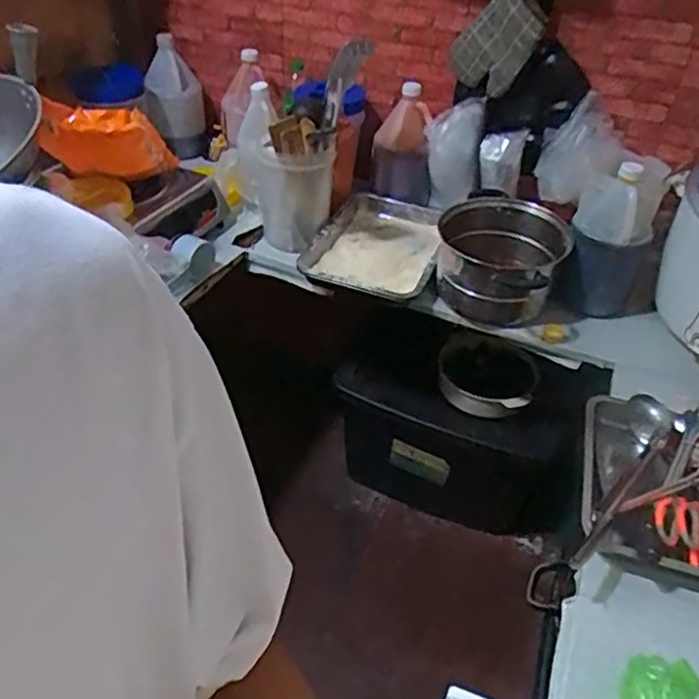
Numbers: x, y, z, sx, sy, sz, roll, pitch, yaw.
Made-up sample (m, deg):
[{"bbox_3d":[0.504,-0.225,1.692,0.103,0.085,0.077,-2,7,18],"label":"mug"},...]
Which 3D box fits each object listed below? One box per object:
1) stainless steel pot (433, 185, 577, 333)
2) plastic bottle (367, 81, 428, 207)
[{"bbox_3d":[0.289,-0.179,1.328,0.257,0.161,0.251,3,38,-2],"label":"stainless steel pot"},{"bbox_3d":[0.118,-0.460,1.511,0.135,0.233,0.122,2,39,-2],"label":"plastic bottle"}]

